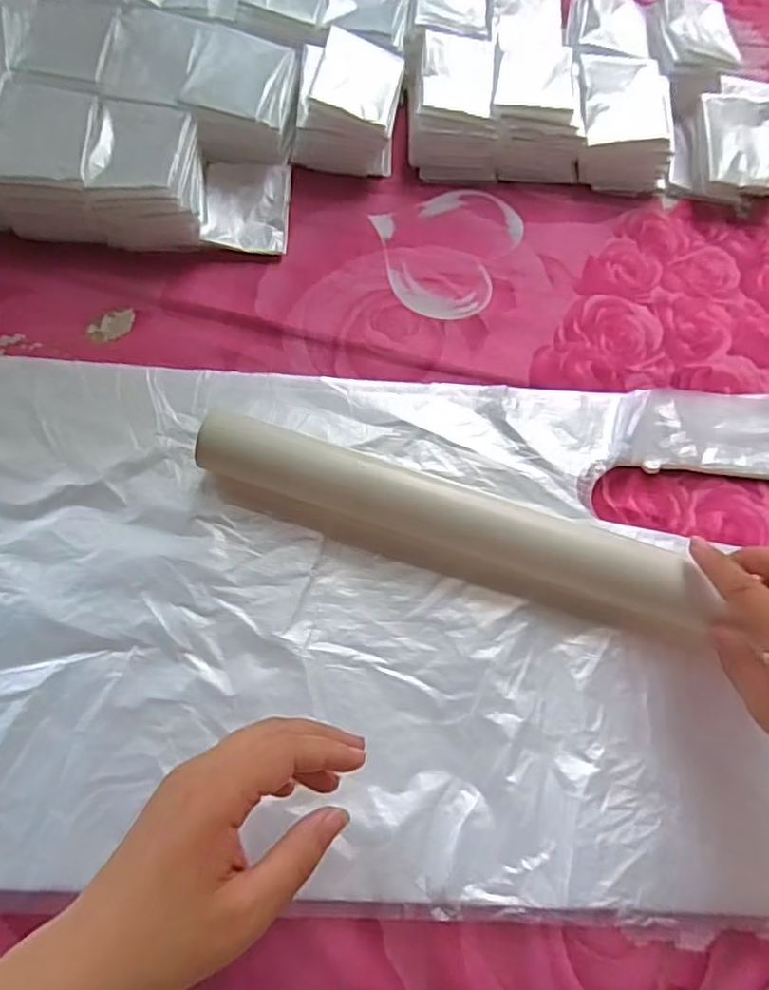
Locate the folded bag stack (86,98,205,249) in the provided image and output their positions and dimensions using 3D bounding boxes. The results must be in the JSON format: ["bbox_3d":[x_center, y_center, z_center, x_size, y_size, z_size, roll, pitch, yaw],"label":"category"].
[{"bbox_3d":[-0.173,-0.234,0.475,0.077,0.053,0.095,-5,68,-5],"label":"folded bag stack"}]

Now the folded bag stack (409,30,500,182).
[{"bbox_3d":[0.058,-0.317,0.526,0.071,0.050,0.103,4,68,-1],"label":"folded bag stack"}]

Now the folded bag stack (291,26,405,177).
[{"bbox_3d":[-0.030,-0.311,0.514,0.081,0.057,0.092,7,68,0],"label":"folded bag stack"}]

